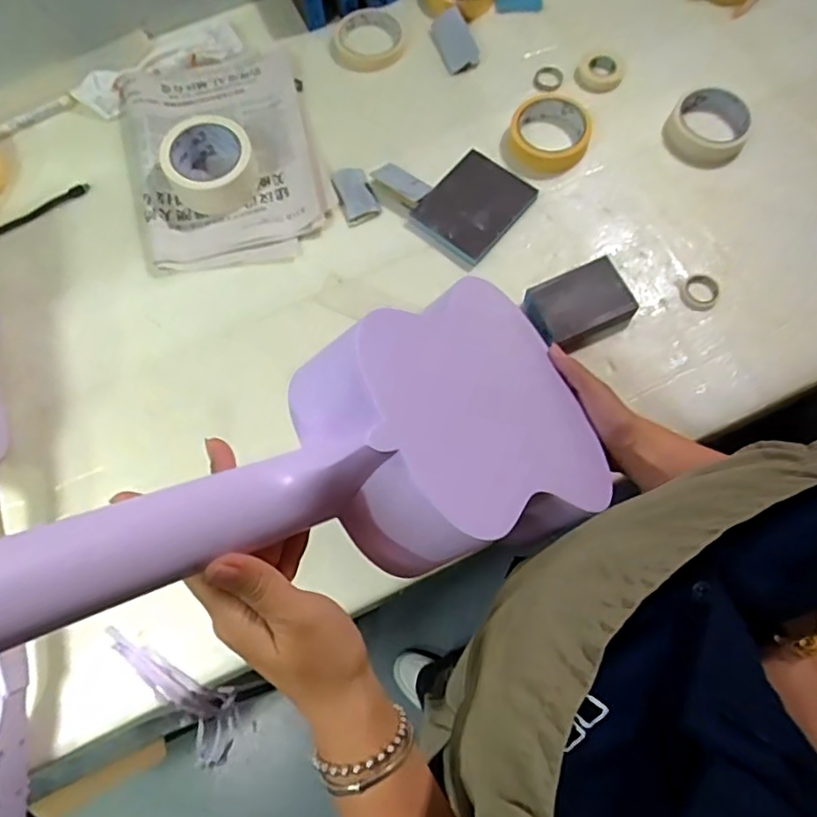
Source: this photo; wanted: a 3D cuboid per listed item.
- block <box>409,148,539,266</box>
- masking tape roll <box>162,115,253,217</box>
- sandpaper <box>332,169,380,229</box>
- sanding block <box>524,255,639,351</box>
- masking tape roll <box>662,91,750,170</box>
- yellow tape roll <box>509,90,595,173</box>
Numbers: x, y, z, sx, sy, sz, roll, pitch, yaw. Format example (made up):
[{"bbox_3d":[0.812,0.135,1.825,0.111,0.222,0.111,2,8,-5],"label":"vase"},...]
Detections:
[{"bbox_3d":[0.073,-0.226,0.688,0.094,0.018,0.112,39,84,8],"label":"block"},{"bbox_3d":[-0.220,-0.272,0.706,0.102,0.058,0.089,-26,71,-7],"label":"masking tape roll"},{"bbox_3d":[-0.060,-0.242,0.709,0.039,0.015,0.065,-21,71,-5],"label":"sandpaper"},{"bbox_3d":[0.177,-0.106,0.646,0.103,0.022,0.073,-26,71,-7],"label":"sanding block"},{"bbox_3d":[0.331,-0.310,0.692,0.084,0.024,0.092,-1,70,2],"label":"masking tape roll"},{"bbox_3d":[0.157,-0.310,0.700,0.087,0.028,0.090,-1,70,2],"label":"yellow tape roll"}]

